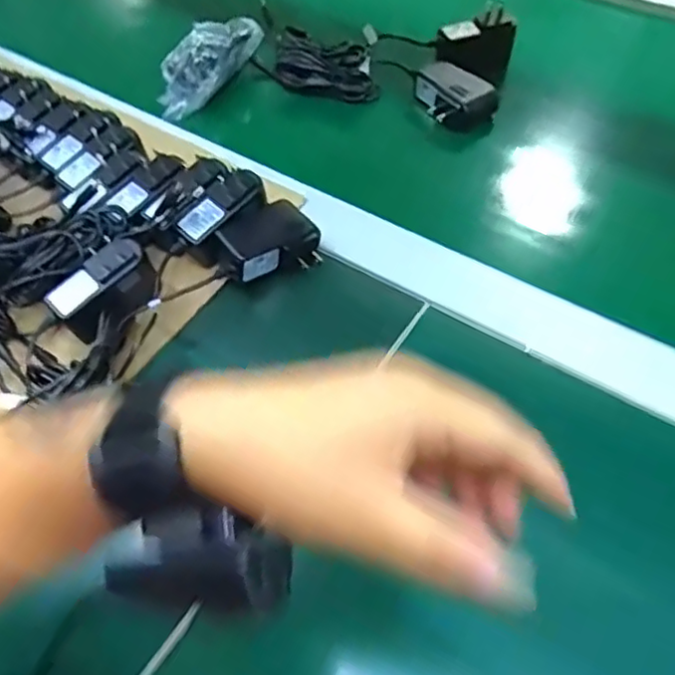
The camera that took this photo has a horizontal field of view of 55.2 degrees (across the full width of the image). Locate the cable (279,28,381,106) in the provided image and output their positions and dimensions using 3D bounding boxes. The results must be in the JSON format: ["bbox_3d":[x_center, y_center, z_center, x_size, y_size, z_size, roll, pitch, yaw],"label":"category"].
[{"bbox_3d":[-0.008,-0.252,0.605,0.095,0.040,0.039,19,57,18],"label":"cable"}]

